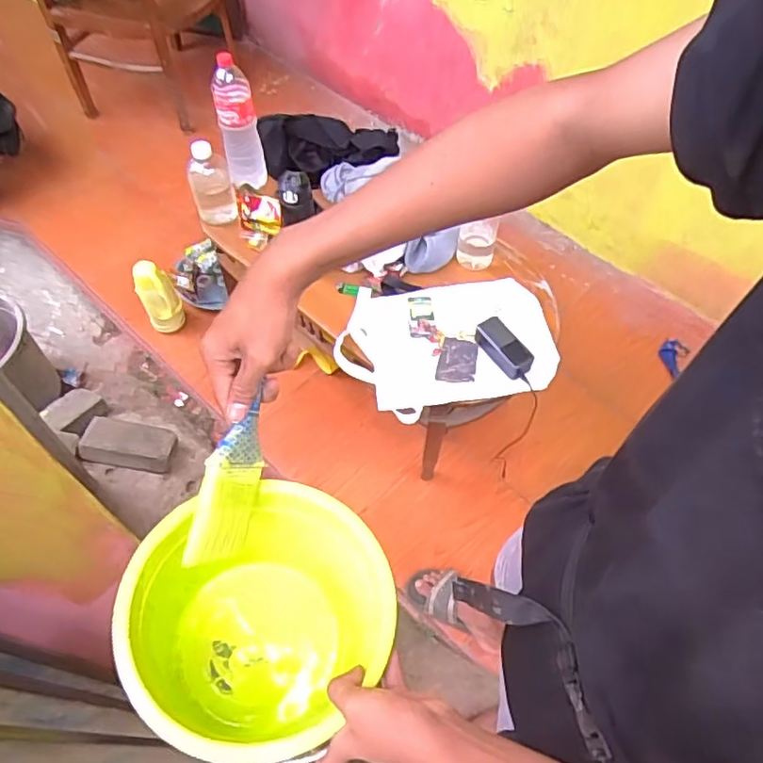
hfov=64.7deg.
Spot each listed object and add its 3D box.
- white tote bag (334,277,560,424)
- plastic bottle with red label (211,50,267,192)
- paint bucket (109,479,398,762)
[{"bbox_3d":[0.135,-0.082,1.268,0.451,0.045,0.304,-9,57,-8],"label":"white tote bag"},{"bbox_3d":[-0.346,-0.621,1.469,0.095,0.308,0.071,-11,58,-9],"label":"plastic bottle with red label"},{"bbox_3d":[-0.117,0.242,0.581,0.244,0.212,0.218,-12,58,-10],"label":"paint bucket"}]

